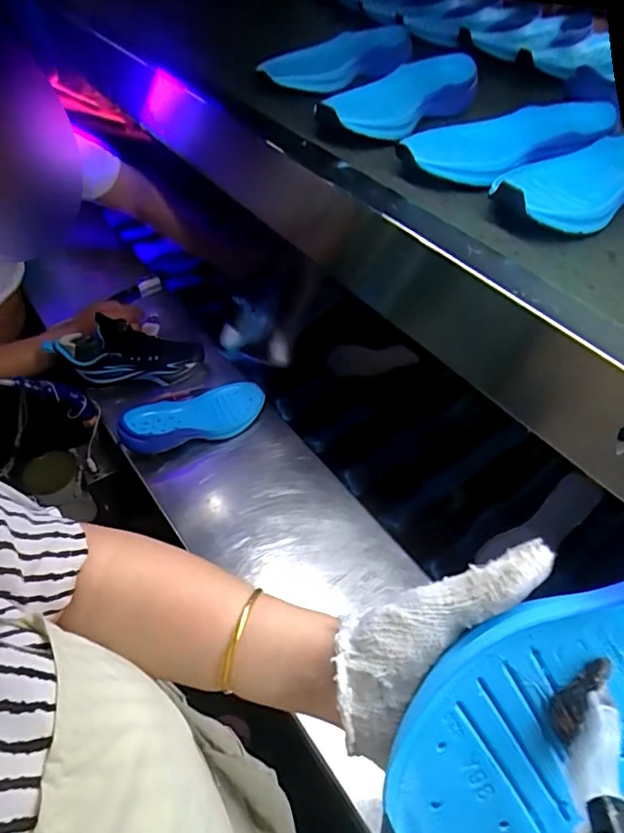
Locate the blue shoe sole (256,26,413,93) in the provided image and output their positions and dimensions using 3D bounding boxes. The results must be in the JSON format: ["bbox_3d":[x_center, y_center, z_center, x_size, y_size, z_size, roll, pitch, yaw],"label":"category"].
[{"bbox_3d":[0.041,-0.454,0.644,0.066,0.041,0.250,36,55,23],"label":"blue shoe sole"}]

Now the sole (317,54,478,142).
[{"bbox_3d":[0.096,-0.357,0.571,0.090,0.052,0.231,34,55,22],"label":"sole"}]

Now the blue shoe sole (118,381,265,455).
[{"bbox_3d":[-0.178,0.003,0.777,0.221,0.051,0.091,-25,56,-24],"label":"blue shoe sole"}]

